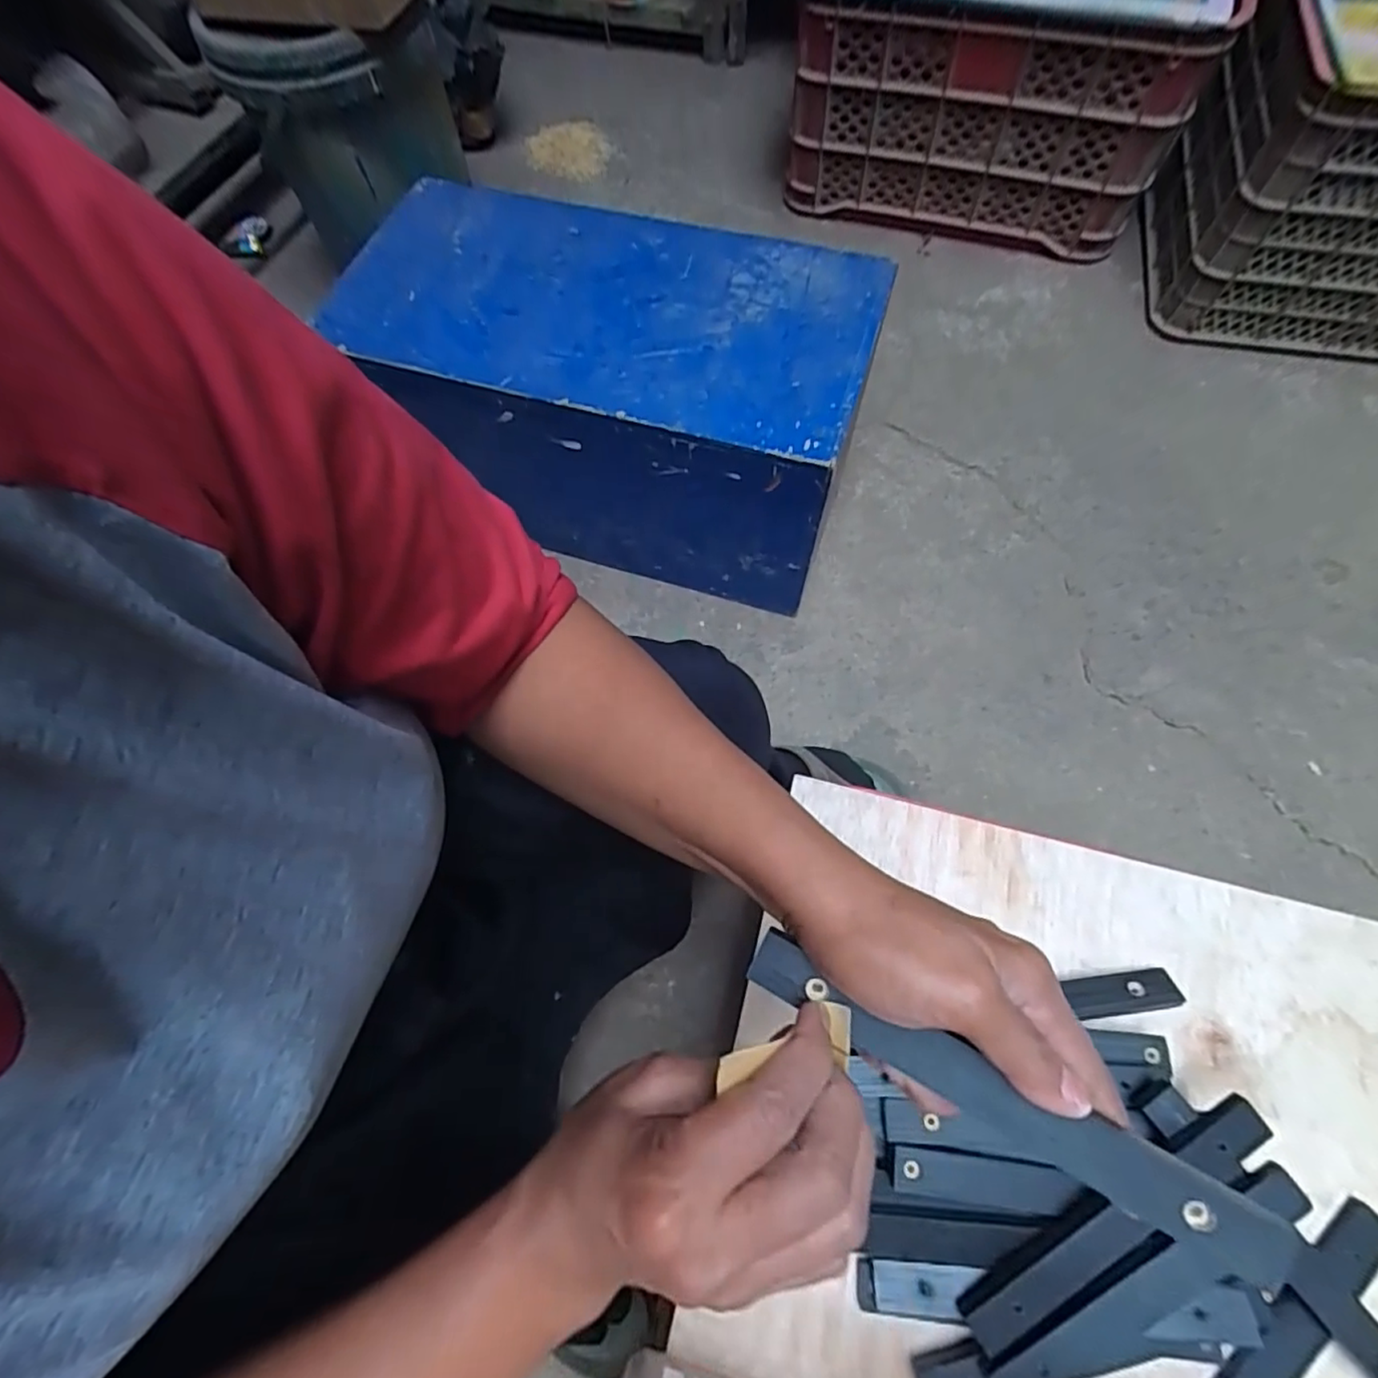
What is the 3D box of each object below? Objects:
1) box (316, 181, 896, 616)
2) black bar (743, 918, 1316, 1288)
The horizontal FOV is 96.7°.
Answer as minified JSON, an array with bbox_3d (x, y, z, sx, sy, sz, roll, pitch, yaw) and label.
[{"bbox_3d":[-0.071,-0.369,0.779,0.561,0.290,0.324,21,72,12],"label":"box"},{"bbox_3d":[0.102,0.136,0.206,0.174,0.005,0.023,26,92,14],"label":"black bar"}]

